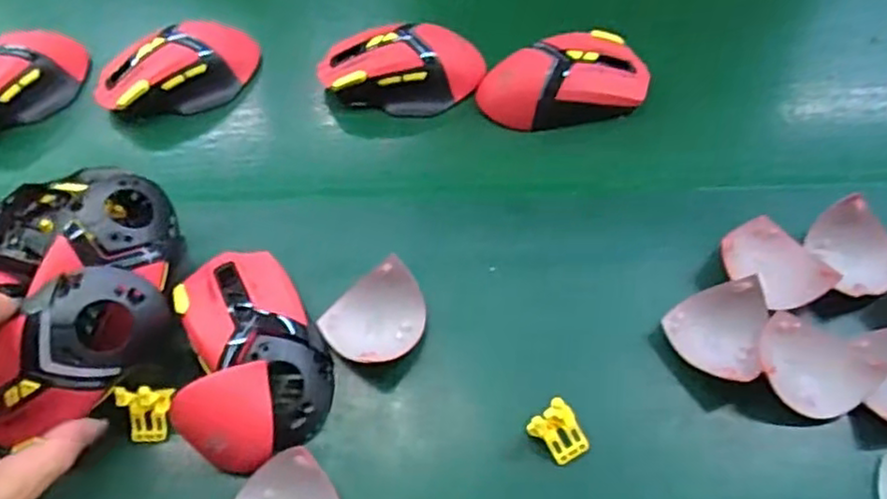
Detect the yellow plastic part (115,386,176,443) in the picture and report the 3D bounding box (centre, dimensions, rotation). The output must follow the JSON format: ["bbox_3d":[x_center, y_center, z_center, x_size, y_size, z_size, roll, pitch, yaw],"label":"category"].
[{"bbox_3d":[-0.159,0.088,0.375,0.027,0.036,0.011,-10,21,-13],"label":"yellow plastic part"}]

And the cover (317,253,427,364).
[{"bbox_3d":[-0.037,0.039,0.400,0.058,0.025,0.052,-37,64,-20],"label":"cover"}]

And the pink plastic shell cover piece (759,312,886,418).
[{"bbox_3d":[0.202,0.063,0.378,0.059,0.024,0.046,31,64,20],"label":"pink plastic shell cover piece"}]

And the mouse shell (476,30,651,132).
[{"bbox_3d":[0.089,-0.122,0.508,0.120,0.039,0.058,-19,59,-10],"label":"mouse shell"}]

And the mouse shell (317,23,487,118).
[{"bbox_3d":[-0.030,-0.133,0.517,0.123,0.032,0.062,-4,58,0],"label":"mouse shell"}]

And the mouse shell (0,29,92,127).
[{"bbox_3d":[-0.322,-0.121,0.520,0.053,0.042,0.117,37,67,21],"label":"mouse shell"}]

